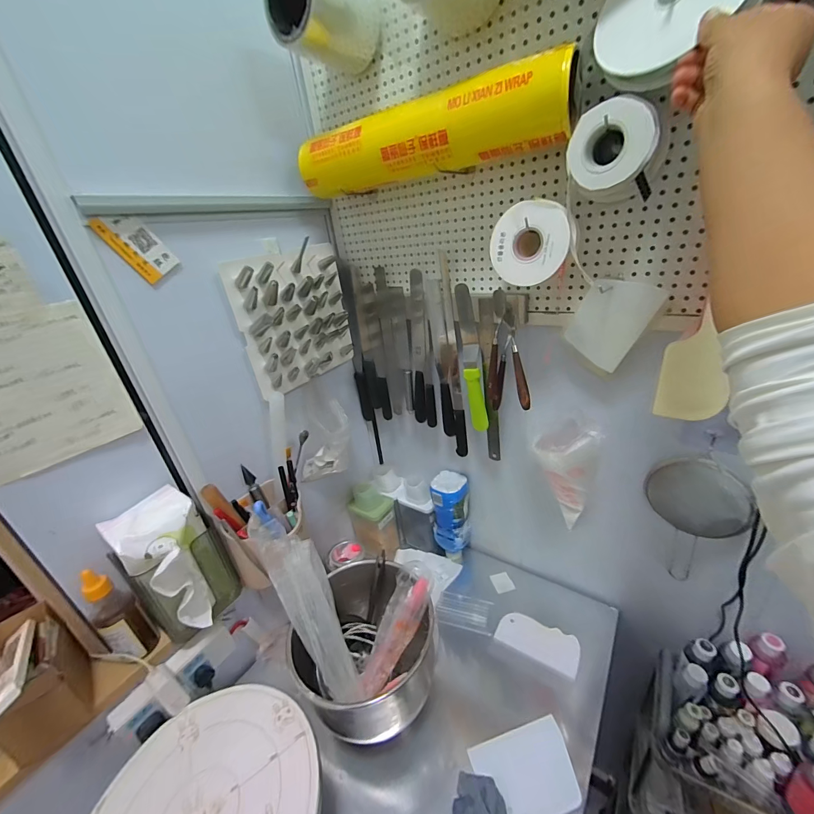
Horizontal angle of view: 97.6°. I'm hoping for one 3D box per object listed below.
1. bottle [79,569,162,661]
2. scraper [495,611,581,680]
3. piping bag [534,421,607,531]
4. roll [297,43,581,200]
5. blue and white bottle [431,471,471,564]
[{"bbox_3d":[-0.448,0.324,0.552,0.060,0.160,0.046,-1,27,14],"label":"bottle"},{"bbox_3d":[0.263,0.469,0.718,0.153,0.007,0.074,12,39,30],"label":"scraper"},{"bbox_3d":[0.282,0.137,0.632,0.090,0.253,0.109,10,31,32],"label":"piping bag"},{"bbox_3d":[0.023,-0.386,0.519,0.408,0.083,0.092,9,30,30],"label":"roll"},{"bbox_3d":[0.112,0.282,0.871,0.078,0.253,0.074,3,28,22],"label":"blue and white bottle"}]

